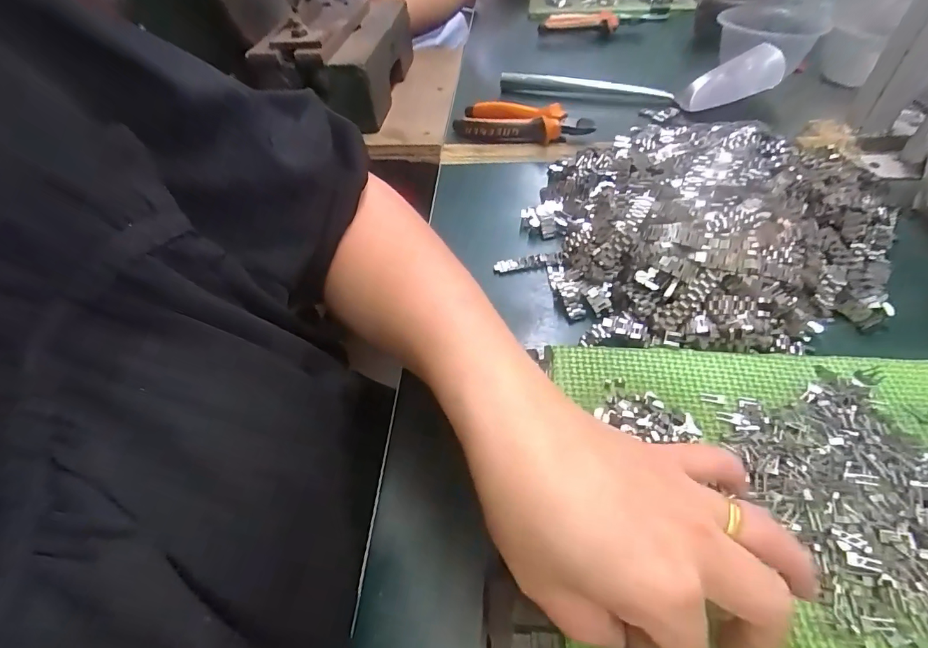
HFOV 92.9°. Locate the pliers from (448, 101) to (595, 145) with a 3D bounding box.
[{"bbox_3d":[0.065,-0.222,0.488,0.147,0.026,0.049,10,52,13],"label":"pliers"}]

